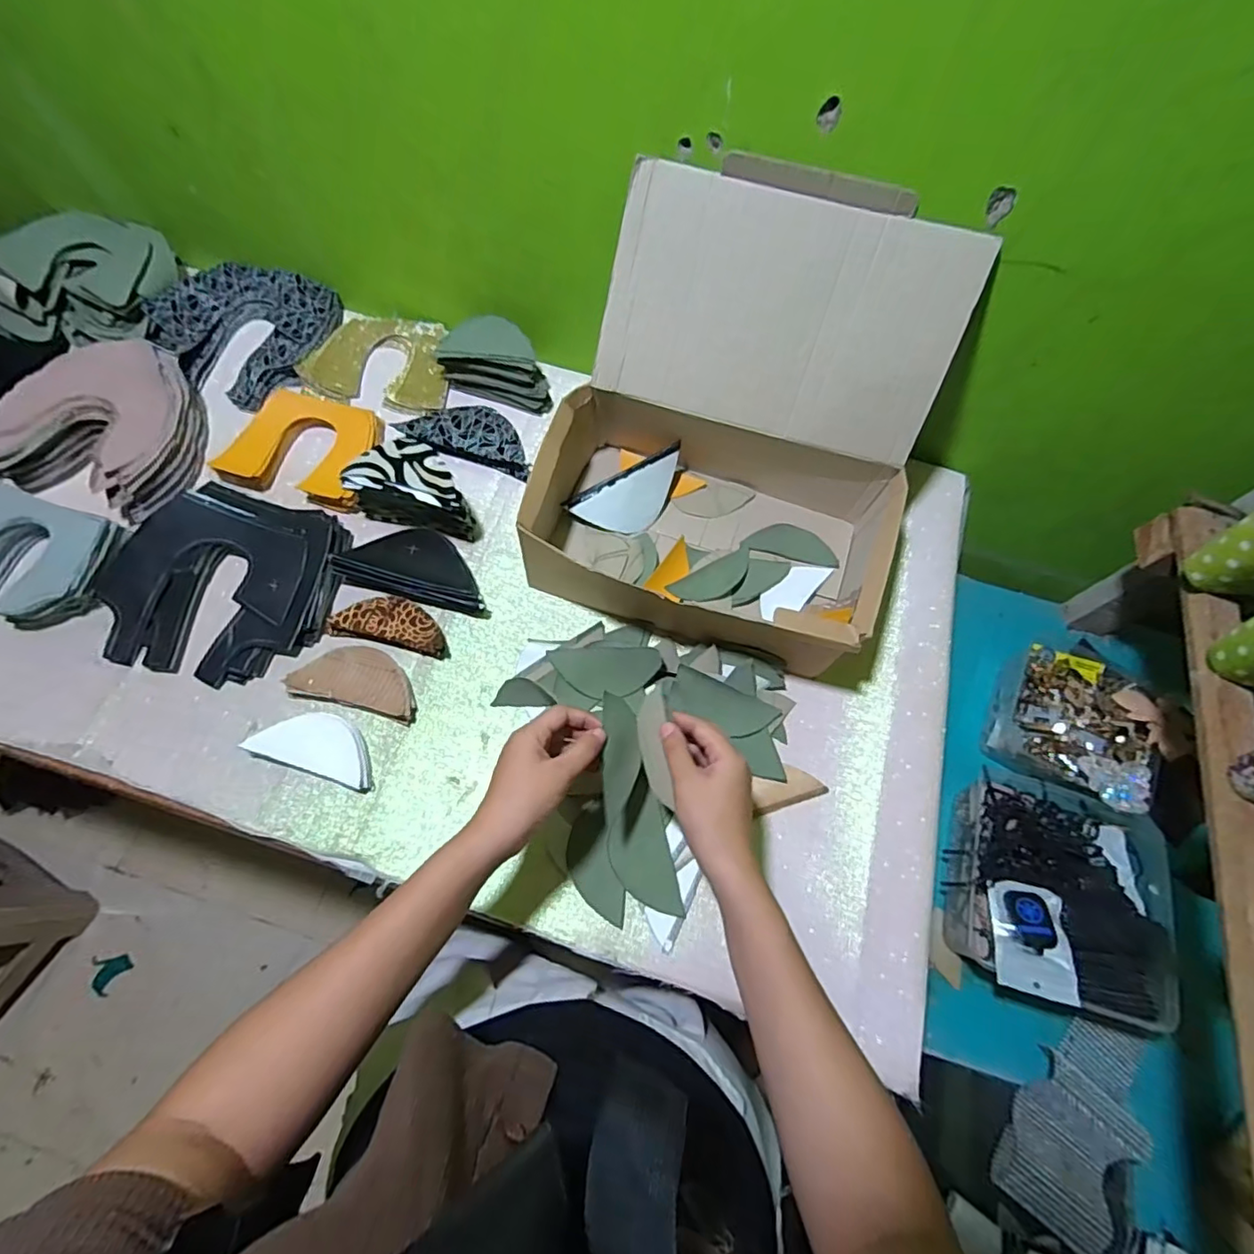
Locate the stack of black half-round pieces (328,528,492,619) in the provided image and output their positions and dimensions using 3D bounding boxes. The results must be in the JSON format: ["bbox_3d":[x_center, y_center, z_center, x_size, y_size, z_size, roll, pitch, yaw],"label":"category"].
[{"bbox_3d":[-0.214,-0.064,0.593,0.151,0.042,0.079,11,67,3],"label":"stack of black half-round pieces"}]

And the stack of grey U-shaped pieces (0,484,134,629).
[{"bbox_3d":[-0.589,-0.067,0.562,0.154,0.034,0.118,16,66,3],"label":"stack of grey U-shaped pieces"}]

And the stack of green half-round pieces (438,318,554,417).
[{"bbox_3d":[-0.152,-0.315,0.680,0.134,0.059,0.068,22,68,8],"label":"stack of green half-round pieces"}]

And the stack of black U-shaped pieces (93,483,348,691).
[{"bbox_3d":[-0.402,-0.047,0.571,0.208,0.032,0.190,14,66,2],"label":"stack of black U-shaped pieces"}]

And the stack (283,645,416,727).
[{"bbox_3d":[-0.256,0.051,0.554,0.117,0.018,0.059,13,66,2],"label":"stack"}]

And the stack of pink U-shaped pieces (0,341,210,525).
[{"bbox_3d":[-0.557,-0.219,0.623,0.180,0.054,0.182,14,66,2],"label":"stack of pink U-shaped pieces"}]

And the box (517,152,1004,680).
[{"bbox_3d":[0.099,-0.178,0.539,0.334,0.244,0.322,16,67,5],"label":"box"}]

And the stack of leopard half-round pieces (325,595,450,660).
[{"bbox_3d":[-0.235,-0.005,0.577,0.120,0.022,0.049,13,66,2],"label":"stack of leopard half-round pieces"}]

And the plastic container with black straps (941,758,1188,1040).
[{"bbox_3d":[0.443,0.267,0.593,0.196,0.071,0.217,21,67,5],"label":"plastic container with black straps"}]

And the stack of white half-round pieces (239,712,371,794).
[{"bbox_3d":[-0.280,0.107,0.528,0.111,0.016,0.052,18,67,4],"label":"stack of white half-round pieces"}]

